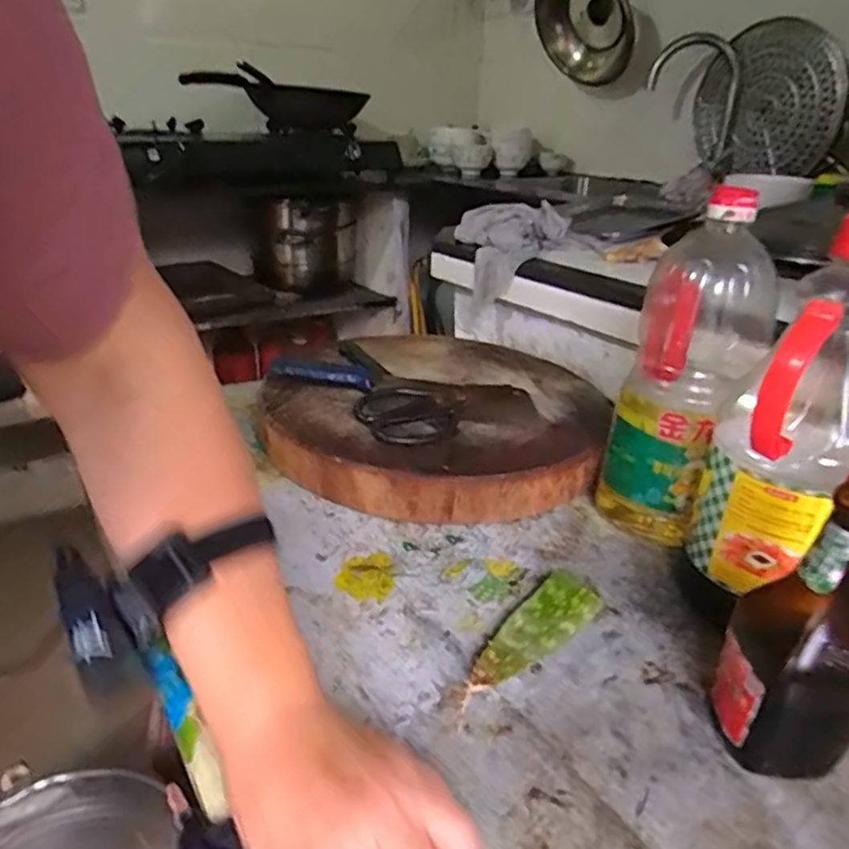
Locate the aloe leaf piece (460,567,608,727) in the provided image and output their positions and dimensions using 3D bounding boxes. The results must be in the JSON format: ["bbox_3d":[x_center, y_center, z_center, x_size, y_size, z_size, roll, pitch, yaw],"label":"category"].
[{"bbox_3d":[0.073,0.147,0.440,0.046,0.027,0.149,20,31,33],"label":"aloe leaf piece"}]

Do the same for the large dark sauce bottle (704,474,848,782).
[{"bbox_3d":[0.208,0.100,0.343,0.077,0.209,0.059,24,34,39],"label":"large dark sauce bottle"}]

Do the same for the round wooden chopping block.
[{"bbox_3d":[0.021,-0.017,0.707,0.329,0.061,0.358,1,26,-1],"label":"round wooden chopping block"}]

